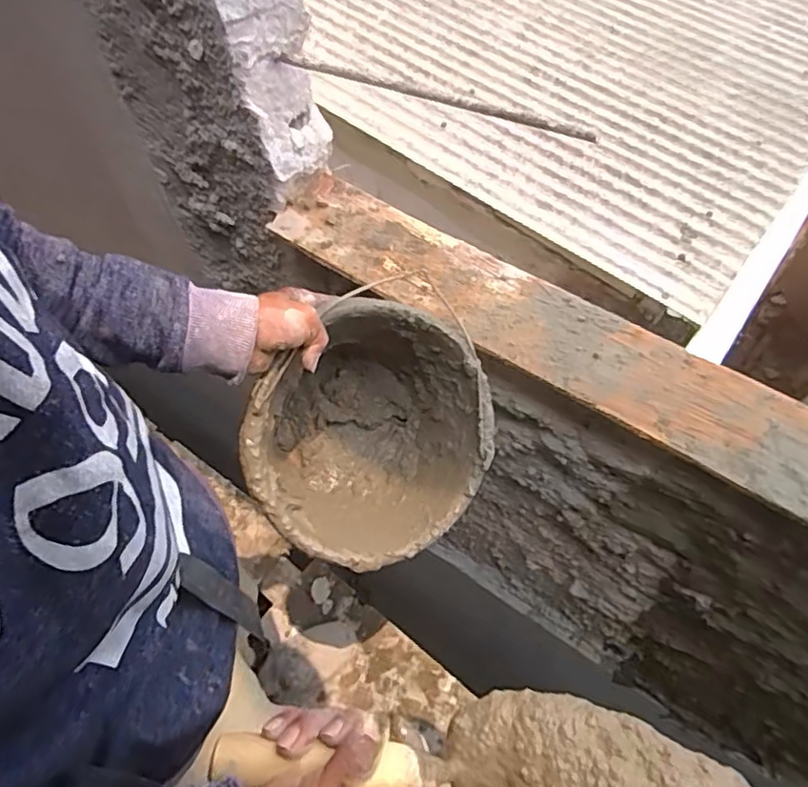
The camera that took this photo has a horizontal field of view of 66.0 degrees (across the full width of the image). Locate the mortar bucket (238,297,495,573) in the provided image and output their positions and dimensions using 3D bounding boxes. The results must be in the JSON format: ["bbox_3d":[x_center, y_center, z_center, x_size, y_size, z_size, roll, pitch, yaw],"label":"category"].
[{"bbox_3d":[-0.060,0.035,0.675,0.245,0.210,0.245,0,90,-20],"label":"mortar bucket"}]

